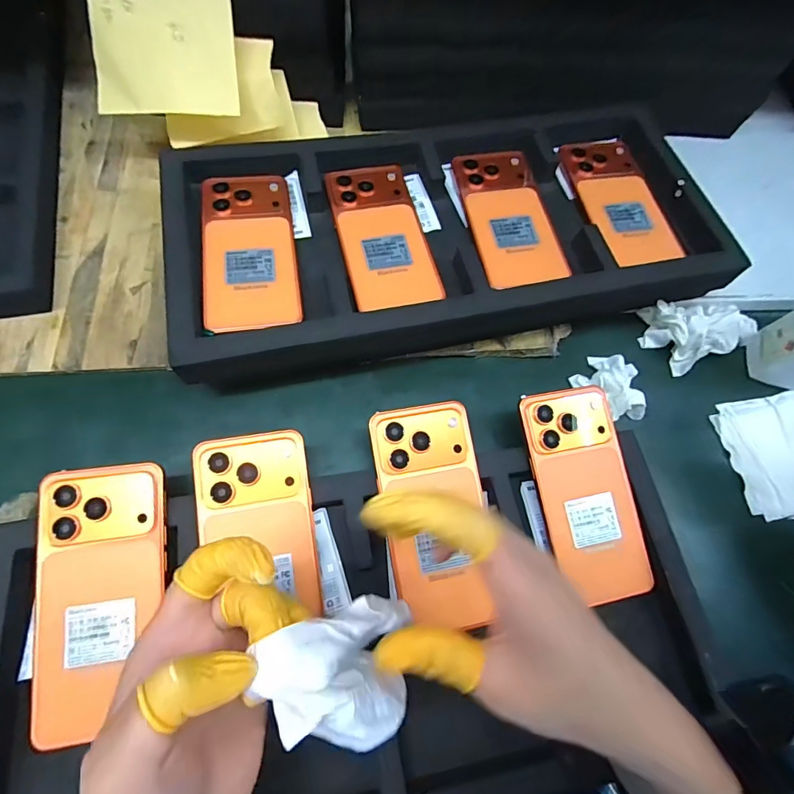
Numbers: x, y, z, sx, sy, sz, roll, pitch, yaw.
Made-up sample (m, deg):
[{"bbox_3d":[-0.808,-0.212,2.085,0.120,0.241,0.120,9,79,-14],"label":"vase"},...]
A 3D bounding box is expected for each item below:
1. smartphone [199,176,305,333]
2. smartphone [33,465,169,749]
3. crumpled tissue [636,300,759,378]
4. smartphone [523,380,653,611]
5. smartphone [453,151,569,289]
[{"bbox_3d":[-0.124,-0.125,0.365,0.074,0.017,0.159,-8,67,-10],"label":"smartphone"},{"bbox_3d":[-0.187,0.123,0.273,0.074,0.007,0.155,-4,80,-13],"label":"smartphone"},{"bbox_3d":[0.301,-0.072,0.430,0.102,0.037,0.077,-22,70,-15],"label":"crumpled tissue"},{"bbox_3d":[0.151,0.076,0.343,0.076,0.010,0.164,-13,83,-6],"label":"smartphone"},{"bbox_3d":[0.103,-0.169,0.404,0.075,0.010,0.154,-8,67,-10],"label":"smartphone"}]

